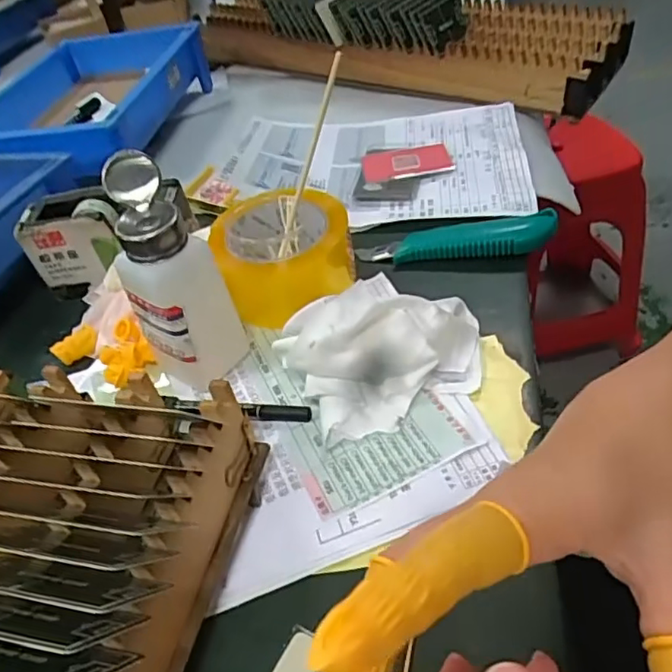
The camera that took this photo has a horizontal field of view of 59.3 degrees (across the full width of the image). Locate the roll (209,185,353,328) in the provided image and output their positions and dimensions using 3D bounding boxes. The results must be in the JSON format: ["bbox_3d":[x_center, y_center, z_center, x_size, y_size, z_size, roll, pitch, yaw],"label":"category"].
[{"bbox_3d":[-0.038,-0.068,0.468,0.097,0.073,0.097,-6,43,6],"label":"roll"}]

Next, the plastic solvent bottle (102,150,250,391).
[{"bbox_3d":[-0.106,-0.038,0.385,0.064,0.143,0.066,-19,43,-8],"label":"plastic solvent bottle"}]

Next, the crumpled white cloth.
[{"bbox_3d":[0.036,0.004,0.383,0.138,0.067,0.079,-18,40,-8],"label":"crumpled white cloth"}]

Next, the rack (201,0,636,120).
[{"bbox_3d":[0.064,-0.367,0.741,0.541,0.065,0.170,12,48,23],"label":"rack"}]

